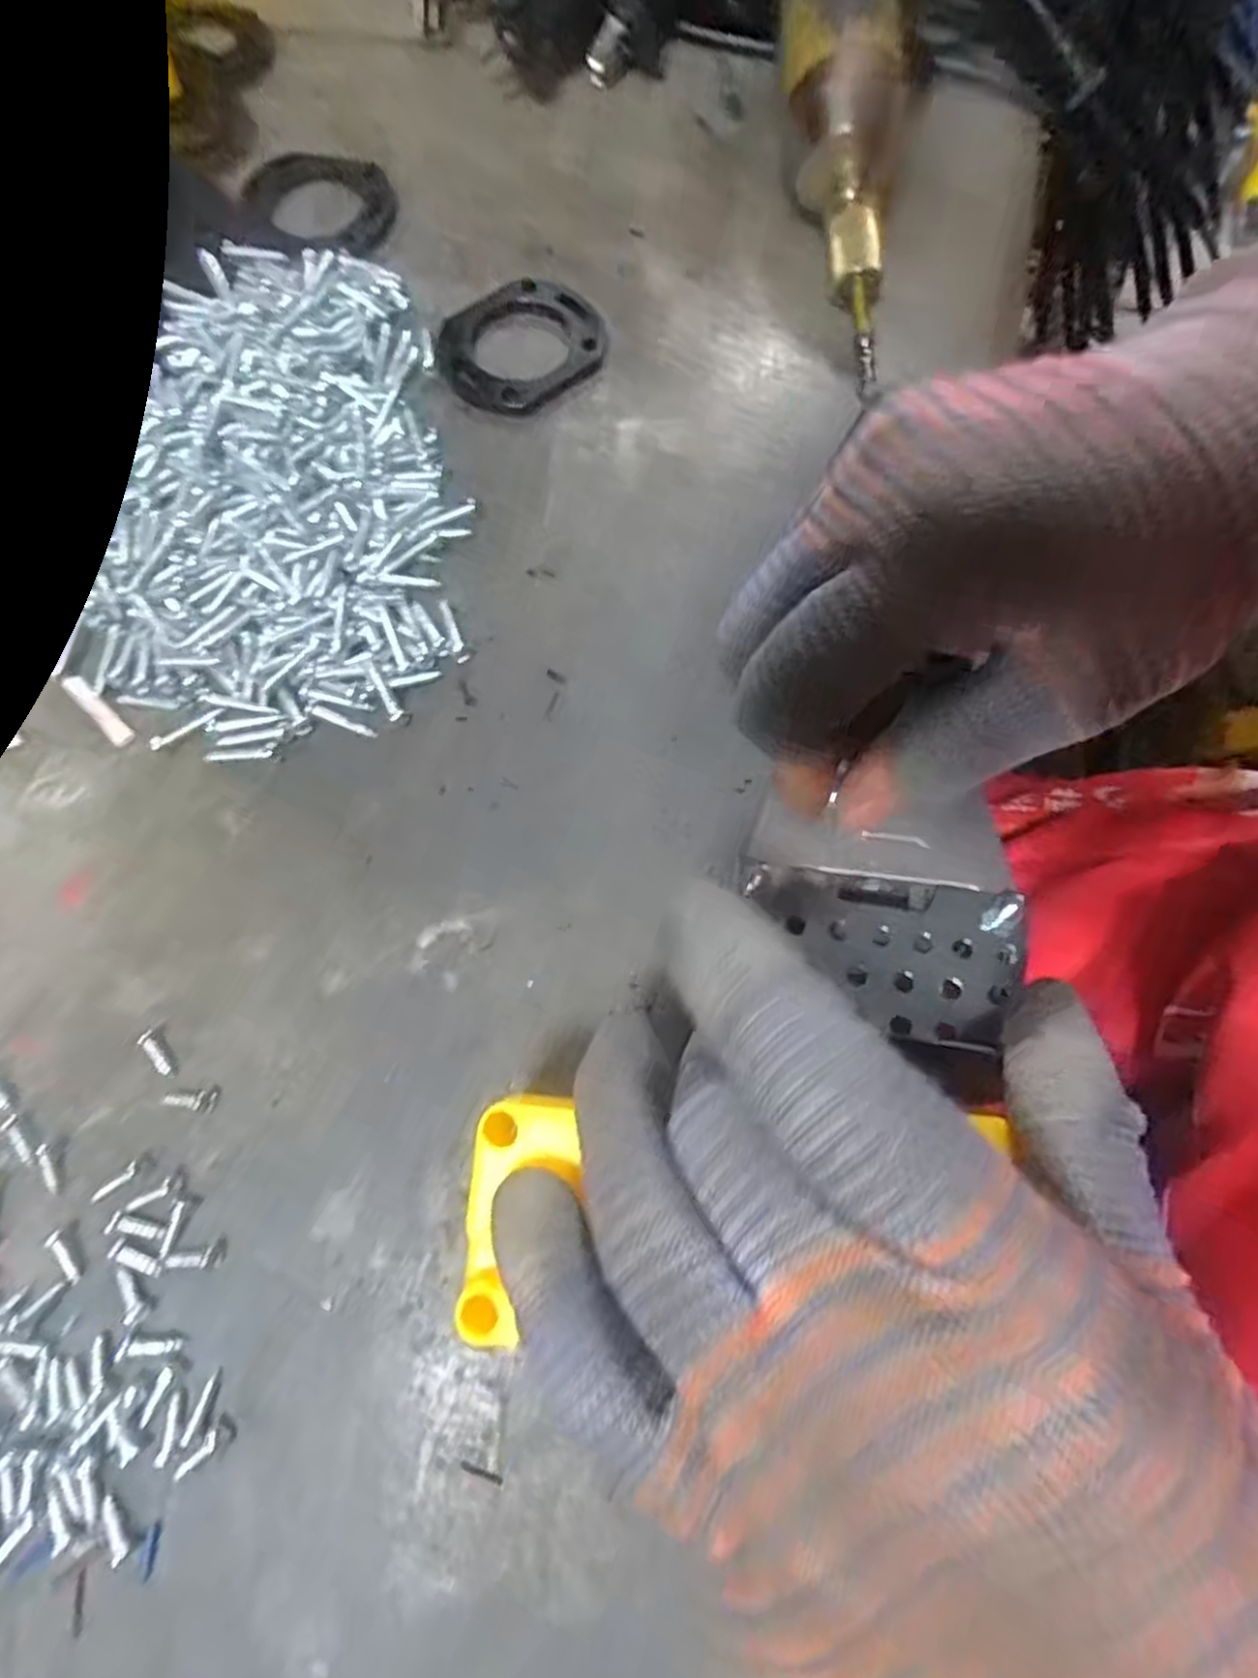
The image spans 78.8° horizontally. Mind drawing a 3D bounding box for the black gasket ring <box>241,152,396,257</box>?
[{"bbox_3d":[-0.118,-0.242,0.290,0.057,0.004,0.051,10,73,2],"label":"black gasket ring"}]

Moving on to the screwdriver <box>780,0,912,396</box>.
[{"bbox_3d":[0.071,-0.286,0.261,0.038,0.028,0.244,-6,93,-3],"label":"screwdriver"}]

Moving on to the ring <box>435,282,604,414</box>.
[{"bbox_3d":[-0.040,-0.177,0.273,0.057,0.004,0.054,0,73,-1],"label":"ring"}]

